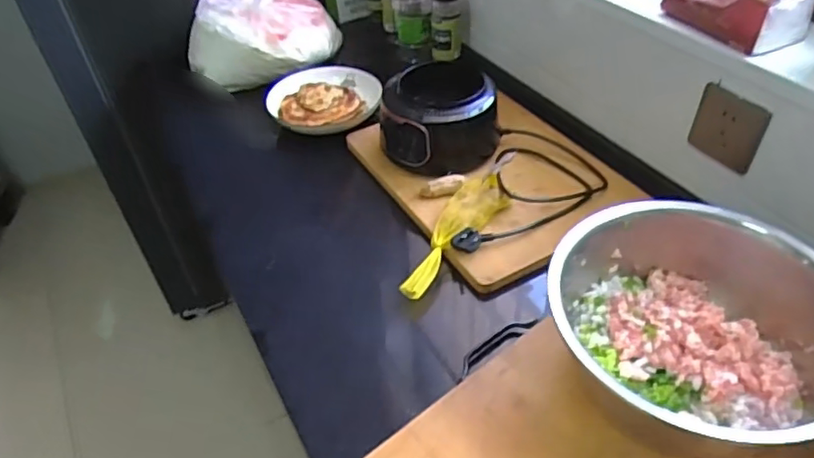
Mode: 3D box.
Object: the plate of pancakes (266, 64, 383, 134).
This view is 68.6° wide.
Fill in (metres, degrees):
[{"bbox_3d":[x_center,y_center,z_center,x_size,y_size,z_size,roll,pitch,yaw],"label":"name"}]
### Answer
[{"bbox_3d":[-0.142,-0.230,1.049,0.196,0.035,0.200,-2,43,2],"label":"plate of pancakes"}]

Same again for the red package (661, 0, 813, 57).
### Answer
[{"bbox_3d":[0.380,-0.278,0.695,0.079,0.100,0.158,-27,48,-23],"label":"red package"}]

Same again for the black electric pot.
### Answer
[{"bbox_3d":[0.052,-0.160,0.894,0.173,0.103,0.144,-12,44,-9],"label":"black electric pot"}]

